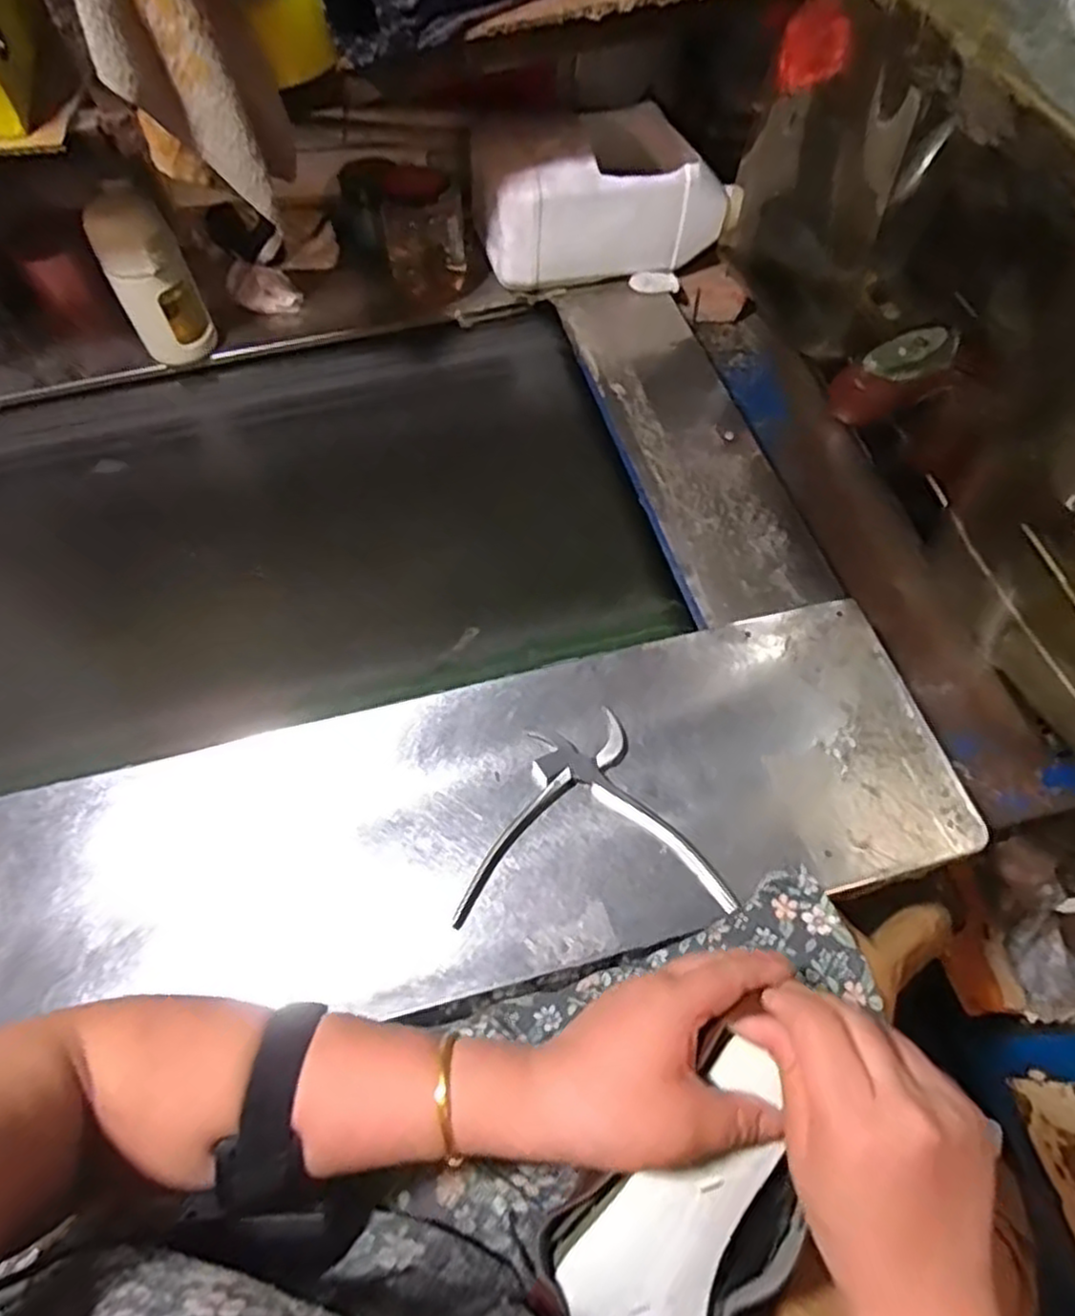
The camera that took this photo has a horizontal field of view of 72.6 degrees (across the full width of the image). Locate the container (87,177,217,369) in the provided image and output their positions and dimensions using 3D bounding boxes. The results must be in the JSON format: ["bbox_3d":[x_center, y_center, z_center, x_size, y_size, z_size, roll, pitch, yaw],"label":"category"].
[{"bbox_3d":[-0.385,-0.370,0.741,0.076,0.172,0.054,-28,65,-13],"label":"container"}]

